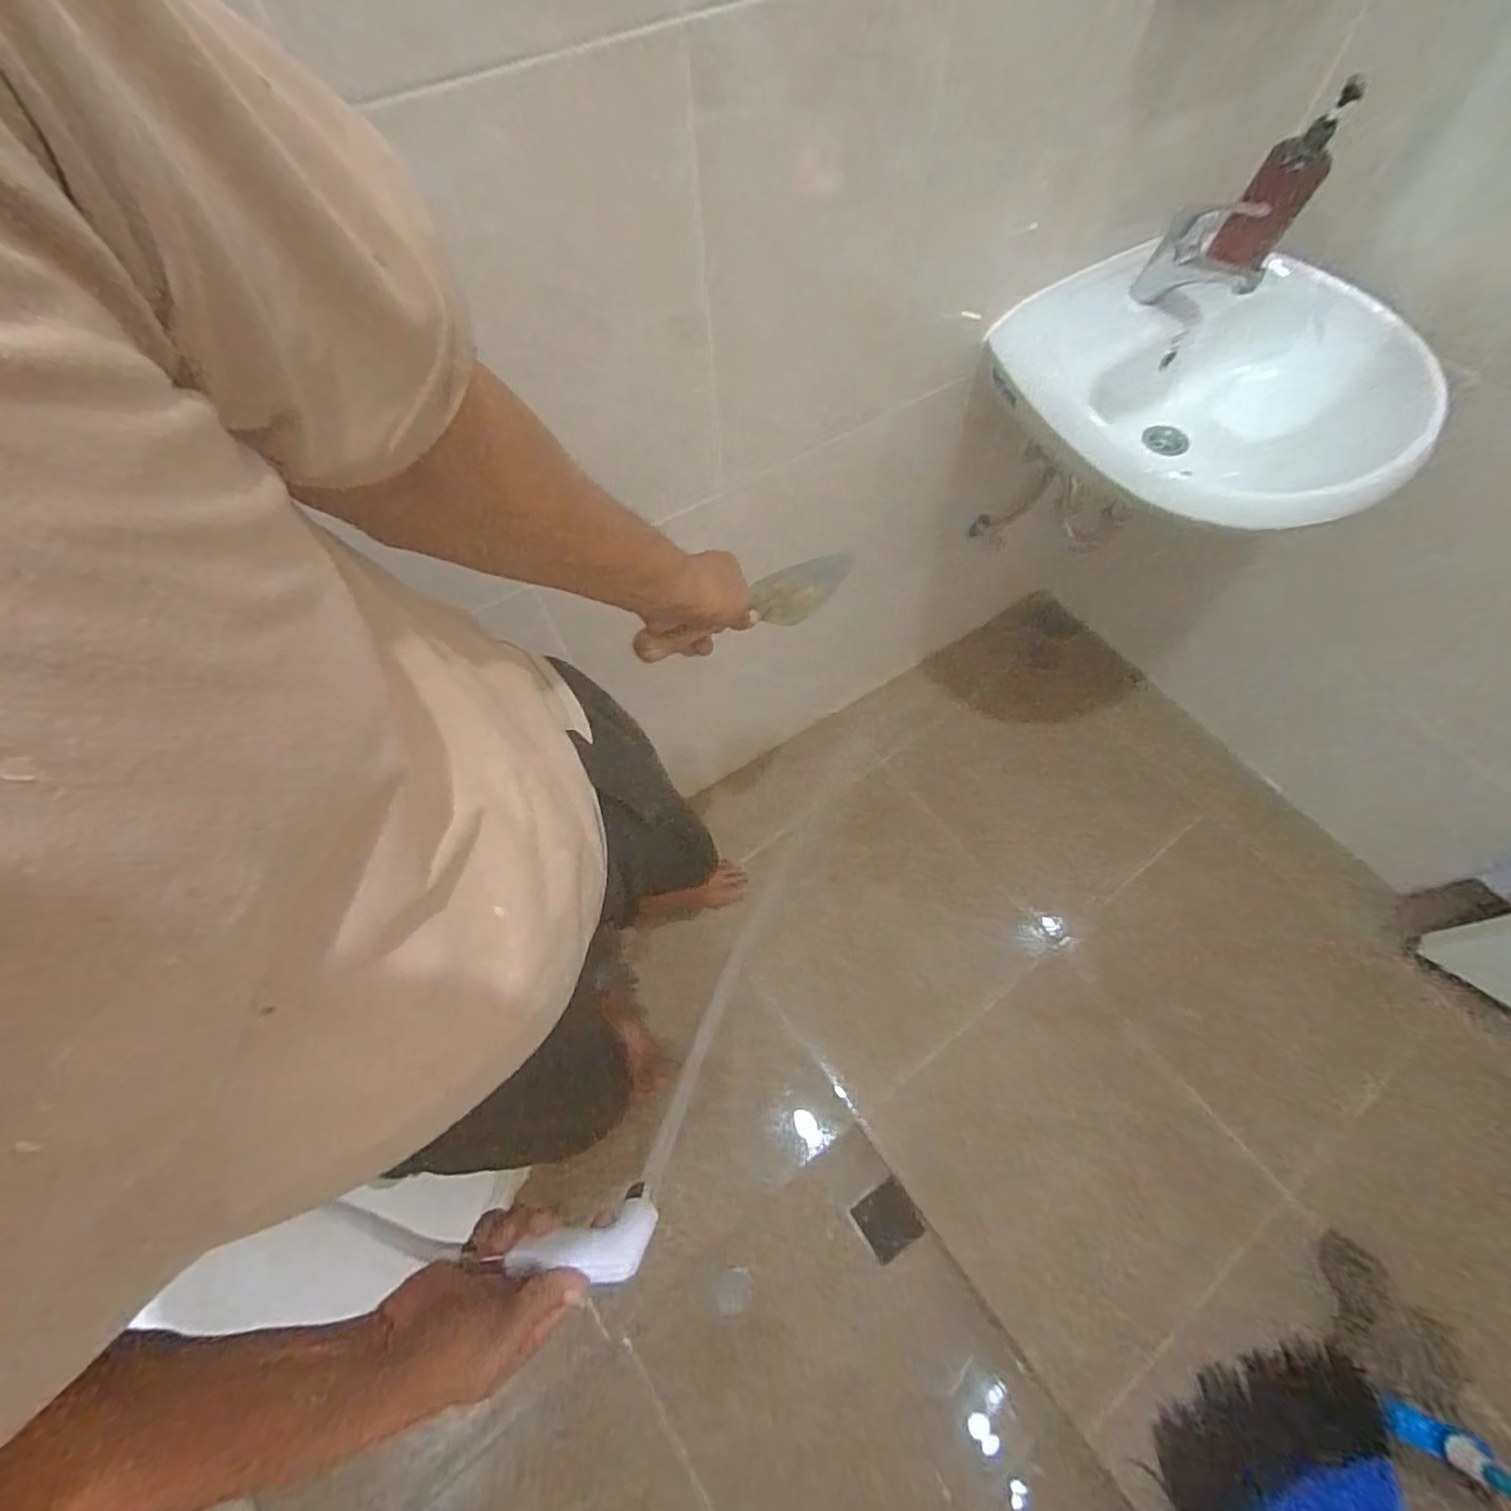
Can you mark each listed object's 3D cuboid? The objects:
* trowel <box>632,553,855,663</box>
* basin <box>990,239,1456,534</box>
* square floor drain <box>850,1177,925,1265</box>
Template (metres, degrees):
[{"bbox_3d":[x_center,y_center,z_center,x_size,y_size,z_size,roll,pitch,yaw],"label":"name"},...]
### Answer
[{"bbox_3d":[-0.005,-0.150,0.659,0.072,0.045,0.273,43,50,19],"label":"trowel"},{"bbox_3d":[0.594,-0.469,0.882,0.487,0.164,0.470,-36,69,-21],"label":"basin"},{"bbox_3d":[0.226,0.789,1.128,0.098,0.010,0.093,-34,45,-10],"label":"square floor drain"}]

